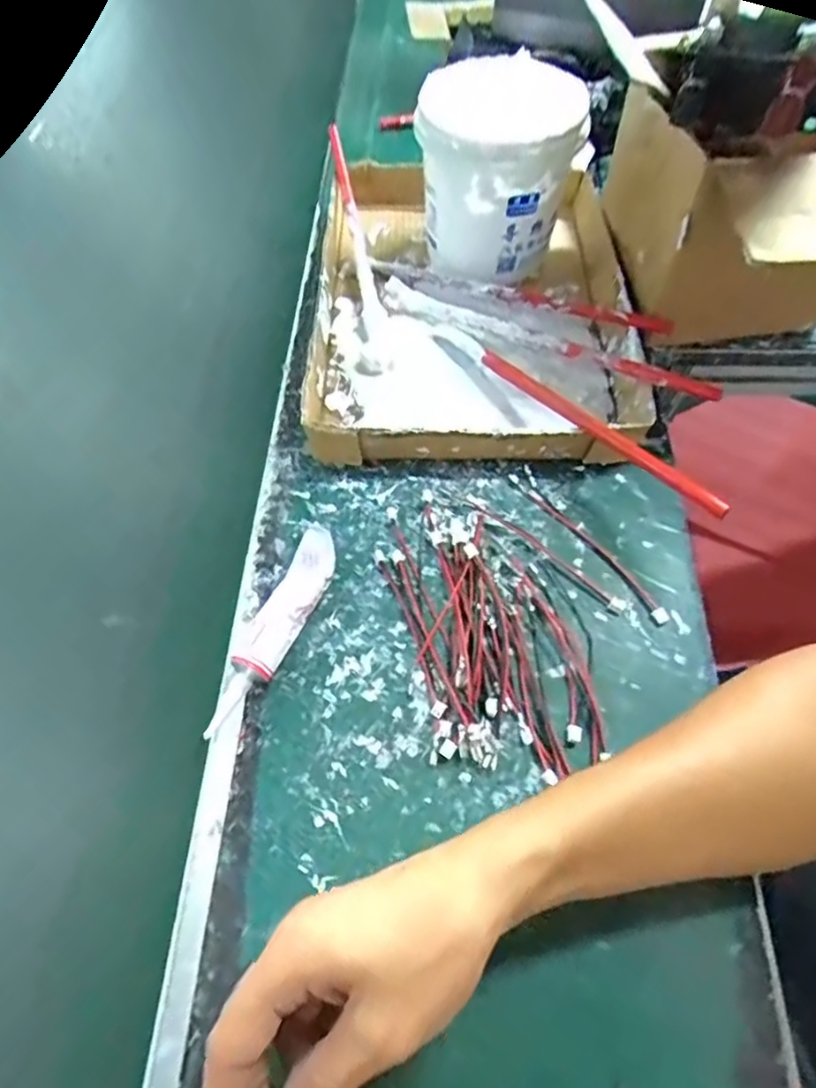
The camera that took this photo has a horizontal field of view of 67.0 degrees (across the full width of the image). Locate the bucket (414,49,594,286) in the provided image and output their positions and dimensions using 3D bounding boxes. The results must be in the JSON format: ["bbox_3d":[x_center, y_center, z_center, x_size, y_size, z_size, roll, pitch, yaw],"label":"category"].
[{"bbox_3d":[0.074,-0.295,0.494,0.113,0.106,0.120,-2,61,3],"label":"bucket"}]

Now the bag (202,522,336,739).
[{"bbox_3d":[-0.076,0.049,0.367,0.030,0.024,0.134,19,63,13],"label":"bag"}]

